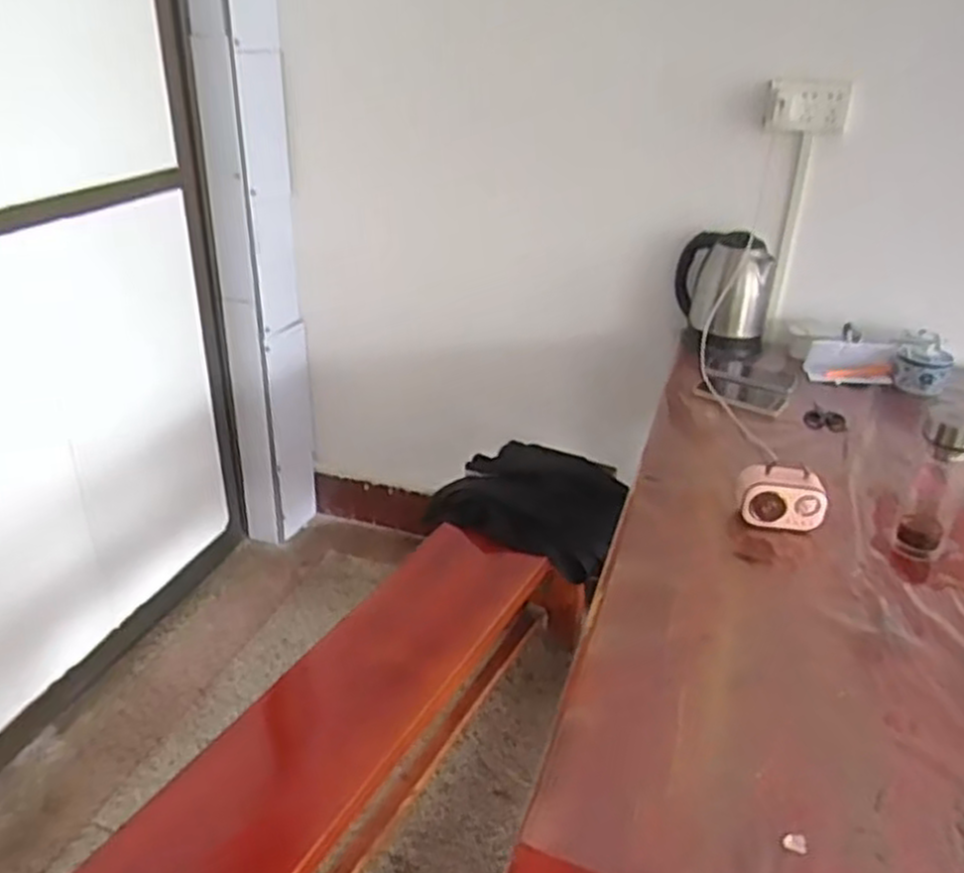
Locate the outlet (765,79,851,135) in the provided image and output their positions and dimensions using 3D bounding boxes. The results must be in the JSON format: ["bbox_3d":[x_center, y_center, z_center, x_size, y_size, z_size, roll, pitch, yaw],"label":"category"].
[{"bbox_3d":[0.576,-0.585,1.411,0.137,0.089,0.049,11,29,17],"label":"outlet"}]

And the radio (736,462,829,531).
[{"bbox_3d":[0.406,0.085,1.080,0.116,0.086,0.054,12,29,19],"label":"radio"}]

